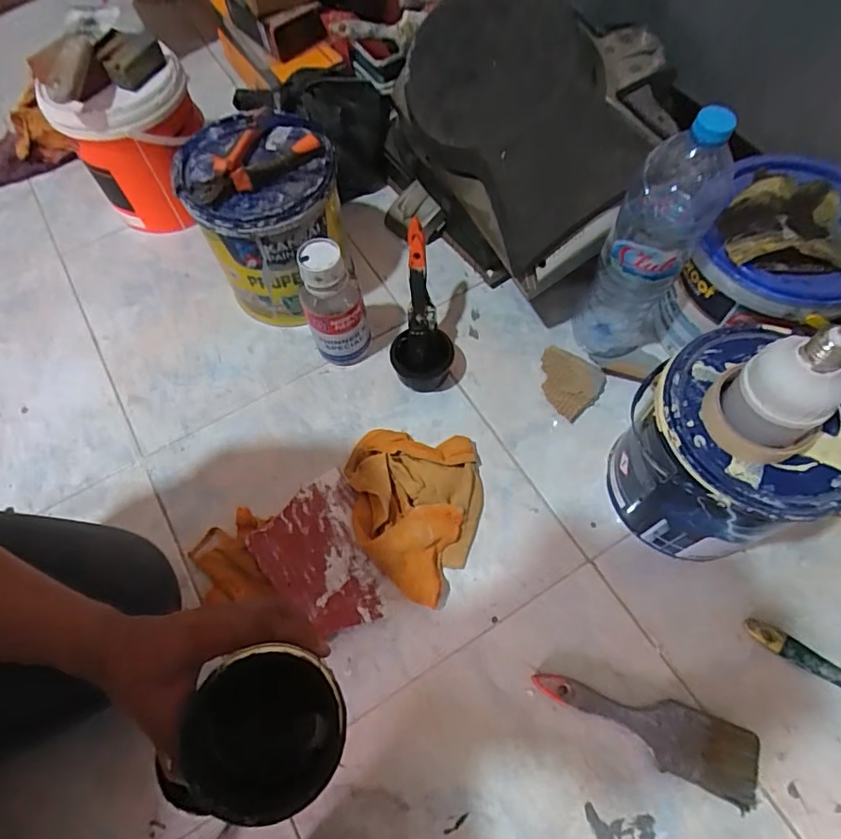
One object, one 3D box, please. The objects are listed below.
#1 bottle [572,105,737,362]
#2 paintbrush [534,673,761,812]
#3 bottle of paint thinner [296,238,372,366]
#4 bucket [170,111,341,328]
[{"bbox_3d":[0.248,-0.178,0.580,0.091,0.324,0.082,21,67,12],"label":"bottle"},{"bbox_3d":[0.221,0.296,0.527,0.208,0.022,0.063,22,68,13],"label":"paintbrush"},{"bbox_3d":[-0.108,-0.136,0.665,0.070,0.175,0.064,-1,65,2],"label":"bottle of paint thinner"},{"bbox_3d":[-0.186,-0.250,0.695,0.169,0.220,0.165,21,67,12],"label":"bucket"}]

